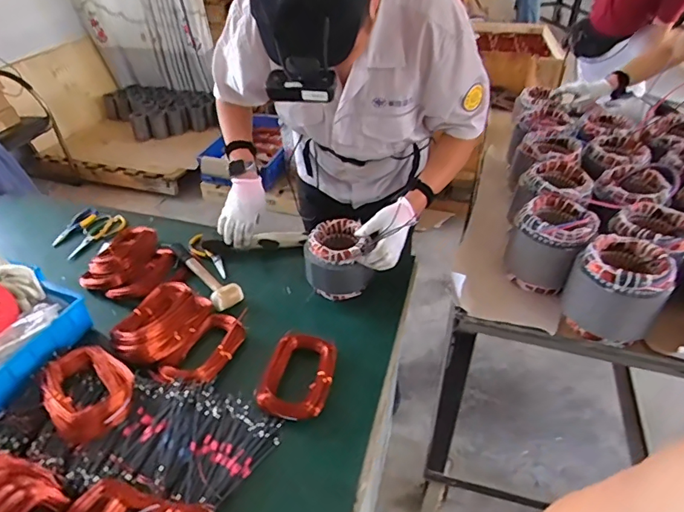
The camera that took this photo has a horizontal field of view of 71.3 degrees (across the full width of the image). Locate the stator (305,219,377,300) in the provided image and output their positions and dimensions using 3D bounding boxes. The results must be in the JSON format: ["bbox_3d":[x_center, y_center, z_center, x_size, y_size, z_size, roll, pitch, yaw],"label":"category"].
[{"bbox_3d":[-0.003,0.006,1.062,0.138,0.127,0.128,-1,39,0],"label":"stator"}]

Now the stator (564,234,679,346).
[{"bbox_3d":[0.510,0.064,0.895,0.145,0.159,0.157,18,43,22],"label":"stator"}]

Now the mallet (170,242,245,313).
[{"bbox_3d":[-0.319,0.030,1.106,0.061,0.038,0.268,-26,46,-27],"label":"mallet"}]

